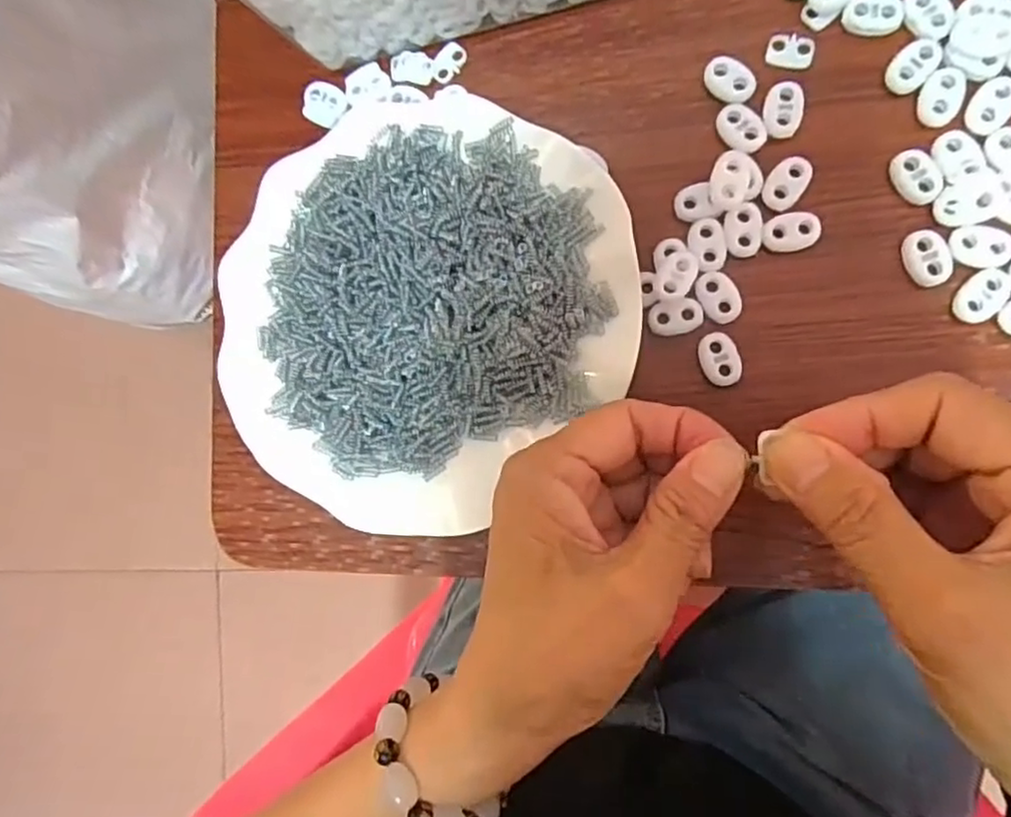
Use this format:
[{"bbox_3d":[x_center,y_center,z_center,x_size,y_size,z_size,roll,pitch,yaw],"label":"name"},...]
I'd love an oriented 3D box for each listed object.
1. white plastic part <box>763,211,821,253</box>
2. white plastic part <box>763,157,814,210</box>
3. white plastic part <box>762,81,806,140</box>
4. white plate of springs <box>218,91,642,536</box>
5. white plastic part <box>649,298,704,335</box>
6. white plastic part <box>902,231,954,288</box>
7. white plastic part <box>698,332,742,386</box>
[{"bbox_3d":[0.119,-0.073,0.270,0.022,0.004,0.016,-8,88,12],"label":"white plastic part"},{"bbox_3d":[0.117,-0.094,0.270,0.014,0.004,0.024,34,96,10],"label":"white plastic part"},{"bbox_3d":[0.116,-0.125,0.272,0.016,0.004,0.022,8,91,12],"label":"white plastic part"},{"bbox_3d":[-0.040,-0.046,0.291,0.179,0.021,0.171,0,89,12],"label":"white plate of springs"},{"bbox_3d":[0.073,-0.039,0.276,0.022,0.007,0.015,-8,88,12],"label":"white plastic part"},{"bbox_3d":[0.169,-0.060,0.261,0.016,0.005,0.022,-19,85,11],"label":"white plastic part"},{"bbox_3d":[0.091,-0.021,0.274,0.015,0.004,0.023,-19,85,11],"label":"white plastic part"}]

